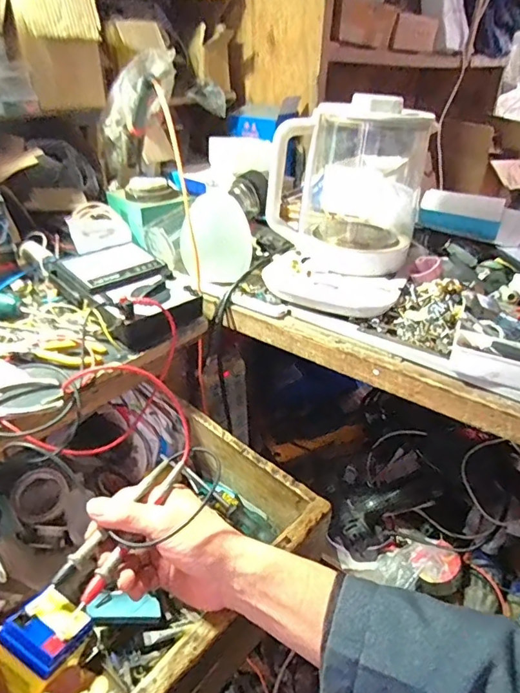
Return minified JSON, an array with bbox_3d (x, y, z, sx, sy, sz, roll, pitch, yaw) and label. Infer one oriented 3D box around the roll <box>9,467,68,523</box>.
[{"bbox_3d":[-0.254,0.173,0.554,0.064,0.022,0.064,3,58,-5],"label":"roll"}]

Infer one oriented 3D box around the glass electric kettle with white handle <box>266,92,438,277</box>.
[{"bbox_3d":[0.122,-0.224,0.645,0.177,0.190,0.170,15,34,20],"label":"glass electric kettle with white handle"}]

